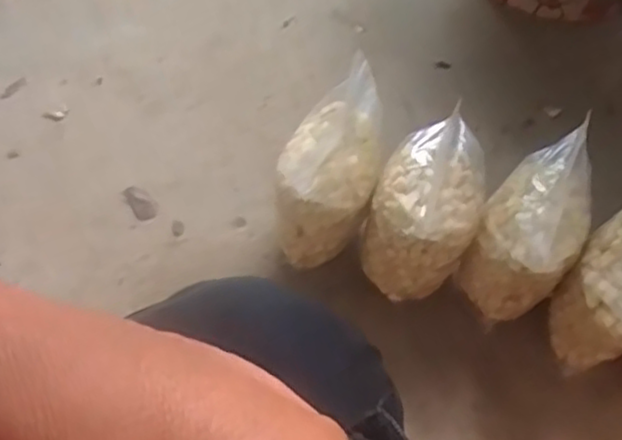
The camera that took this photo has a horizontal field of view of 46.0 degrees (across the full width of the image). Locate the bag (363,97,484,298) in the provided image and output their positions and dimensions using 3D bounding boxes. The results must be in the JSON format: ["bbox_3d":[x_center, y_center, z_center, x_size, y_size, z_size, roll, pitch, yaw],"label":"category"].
[{"bbox_3d":[0.111,-0.002,0.719,0.099,0.146,0.142,26,59,15],"label":"bag"}]

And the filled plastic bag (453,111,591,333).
[{"bbox_3d":[0.211,0.015,0.703,0.091,0.156,0.133,35,61,19],"label":"filled plastic bag"}]

